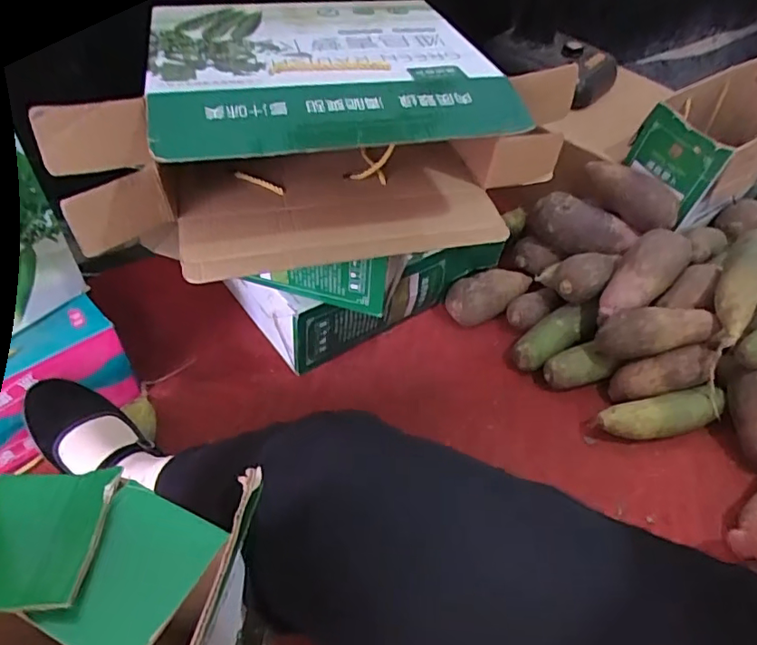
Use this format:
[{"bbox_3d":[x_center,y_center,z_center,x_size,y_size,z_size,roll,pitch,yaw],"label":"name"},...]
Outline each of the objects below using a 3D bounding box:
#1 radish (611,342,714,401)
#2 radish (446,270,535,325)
[{"bbox_3d":[0.384,0.071,0.750,0.141,0.050,0.041,-24,41,25],"label":"radish"},{"bbox_3d":[0.180,-0.040,0.875,0.150,0.067,0.062,-9,48,-11],"label":"radish"}]

